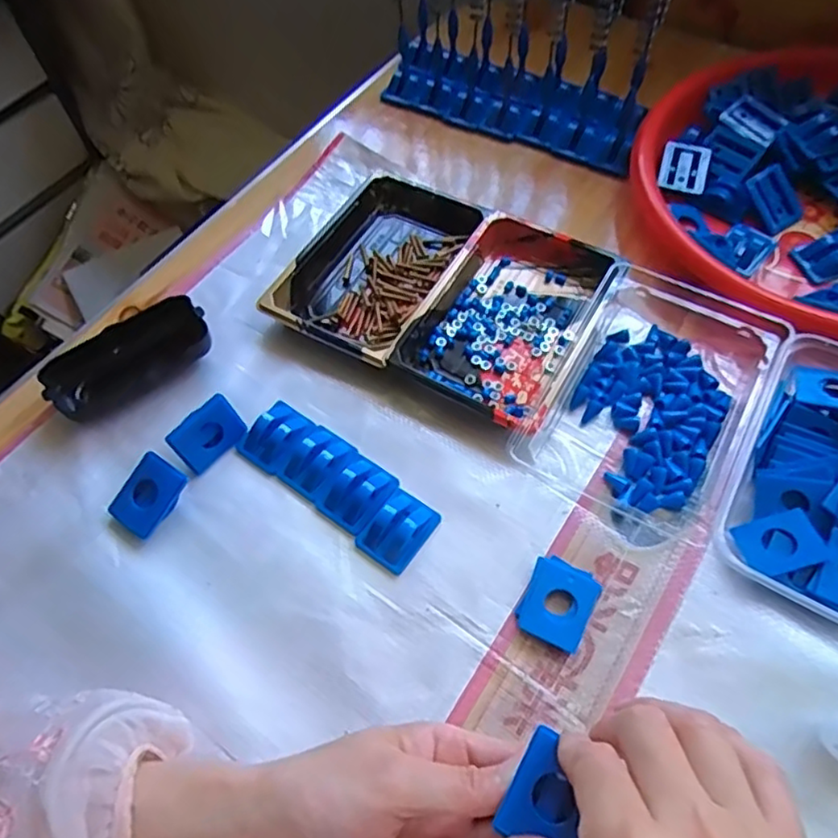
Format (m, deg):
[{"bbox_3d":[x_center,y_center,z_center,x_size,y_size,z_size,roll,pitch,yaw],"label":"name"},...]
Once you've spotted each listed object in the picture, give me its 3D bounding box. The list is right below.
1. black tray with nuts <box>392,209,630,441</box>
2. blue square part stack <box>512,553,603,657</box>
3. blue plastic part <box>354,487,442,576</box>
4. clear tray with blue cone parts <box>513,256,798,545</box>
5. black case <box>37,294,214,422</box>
[{"bbox_3d":[0.063,-0.073,0.436,0.109,0.026,0.160,26,64,18],"label":"black tray with nuts"},{"bbox_3d":[0.077,0.100,0.350,0.037,0.008,0.046,23,63,16],"label":"blue square part stack"},{"bbox_3d":[-0.012,0.063,0.373,0.033,0.016,0.045,35,67,21],"label":"blue plastic part"},{"bbox_3d":[0.152,-0.022,0.400,0.120,0.031,0.183,28,65,19],"label":"clear tray with blue cone parts"},{"bbox_3d":[-0.197,-0.040,0.435,0.108,0.025,0.055,-36,63,-17],"label":"black case"}]

